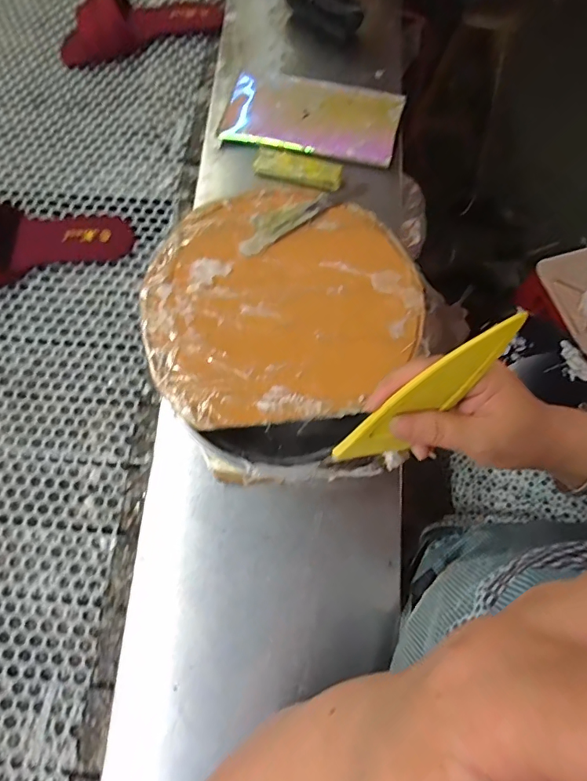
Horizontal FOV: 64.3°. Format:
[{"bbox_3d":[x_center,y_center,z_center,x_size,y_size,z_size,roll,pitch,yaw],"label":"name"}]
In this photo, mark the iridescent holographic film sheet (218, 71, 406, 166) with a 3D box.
[{"bbox_3d":[0.021,-0.336,0.567,0.211,0.010,0.118,13,72,5],"label":"iridescent holographic film sheet"}]

